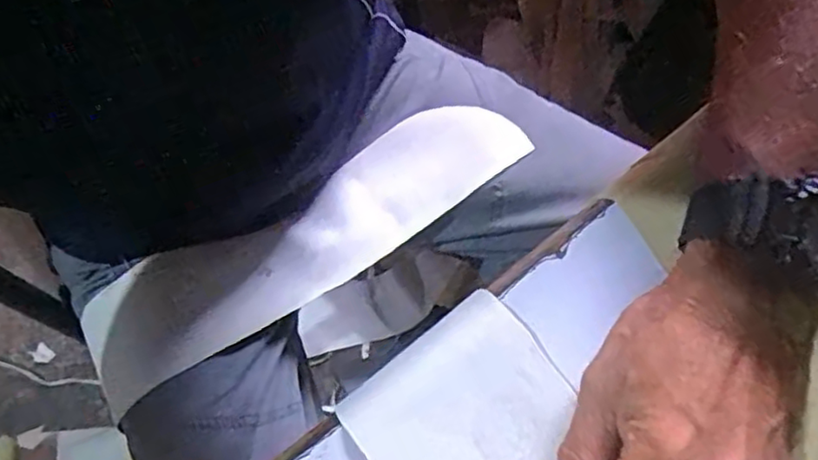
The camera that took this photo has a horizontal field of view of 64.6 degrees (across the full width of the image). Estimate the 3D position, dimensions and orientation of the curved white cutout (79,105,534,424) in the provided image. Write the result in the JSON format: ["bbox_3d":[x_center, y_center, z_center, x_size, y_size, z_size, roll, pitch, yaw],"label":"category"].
[{"bbox_3d":[-0.090,0.007,0.545,0.391,0.026,0.095,-32,73,-9],"label":"curved white cutout"}]

